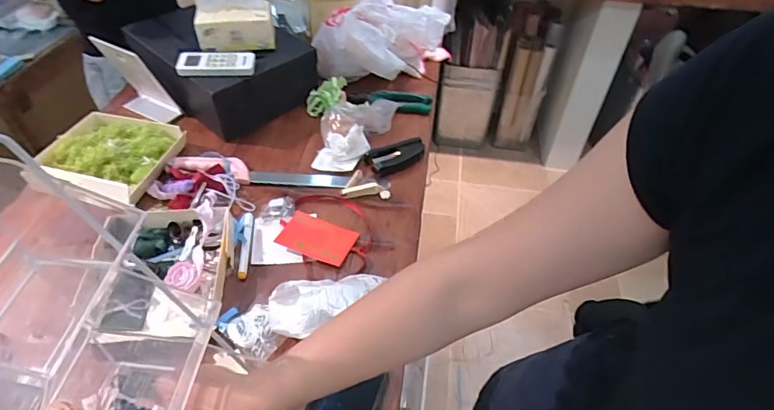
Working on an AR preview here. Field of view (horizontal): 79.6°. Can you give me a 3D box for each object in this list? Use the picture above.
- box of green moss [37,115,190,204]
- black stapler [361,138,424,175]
[{"bbox_3d":[-0.492,-0.092,0.830,0.205,0.053,0.195,16,47,12],"label":"box of green moss"},{"bbox_3d":[0.016,-0.090,0.875,0.114,0.032,0.054,-17,49,-18],"label":"black stapler"}]

